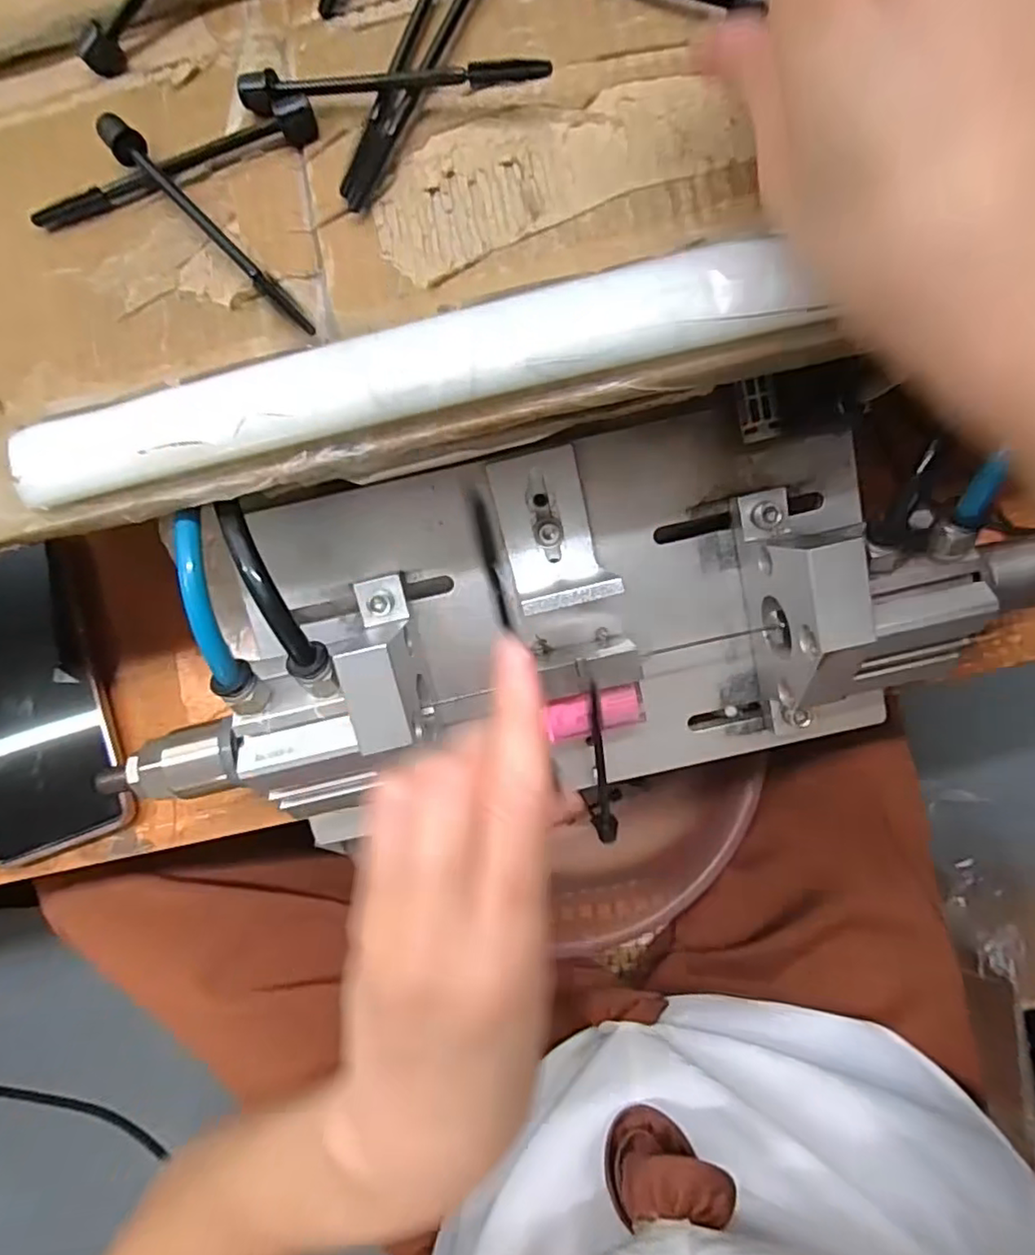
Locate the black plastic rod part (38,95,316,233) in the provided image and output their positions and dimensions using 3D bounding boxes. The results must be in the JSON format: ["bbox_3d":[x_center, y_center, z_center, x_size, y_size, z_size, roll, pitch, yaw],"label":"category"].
[{"bbox_3d":[-0.113,-0.153,0.204,0.099,0.009,0.009,-17,84,3],"label":"black plastic rod part"}]

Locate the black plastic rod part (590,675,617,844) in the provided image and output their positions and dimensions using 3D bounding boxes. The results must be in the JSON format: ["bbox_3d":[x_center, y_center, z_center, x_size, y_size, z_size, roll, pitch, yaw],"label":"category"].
[{"bbox_3d":[0.037,0.064,0.279,0.011,0.010,0.096,-6,122,4],"label":"black plastic rod part"}]

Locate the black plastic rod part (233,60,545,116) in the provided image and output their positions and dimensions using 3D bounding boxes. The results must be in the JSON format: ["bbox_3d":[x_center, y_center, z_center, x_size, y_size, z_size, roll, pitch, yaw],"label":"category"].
[{"bbox_3d":[-0.040,-0.175,0.200,0.099,0.010,0.011,-2,85,5],"label":"black plastic rod part"}]

